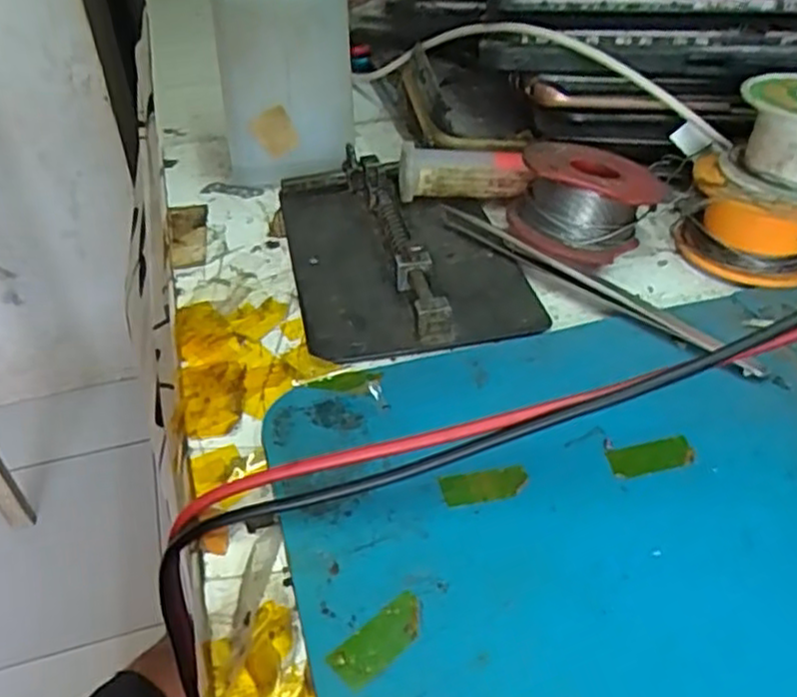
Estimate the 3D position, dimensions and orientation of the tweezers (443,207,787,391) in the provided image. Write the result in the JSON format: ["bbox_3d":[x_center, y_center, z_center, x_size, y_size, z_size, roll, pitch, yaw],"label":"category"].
[{"bbox_3d":[0.066,-0.021,0.250,0.131,0.008,0.010,32,50,33],"label":"tweezers"}]

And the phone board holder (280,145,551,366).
[{"bbox_3d":[0.000,-0.040,0.268,0.077,0.015,0.112,-9,41,-9],"label":"phone board holder"}]

